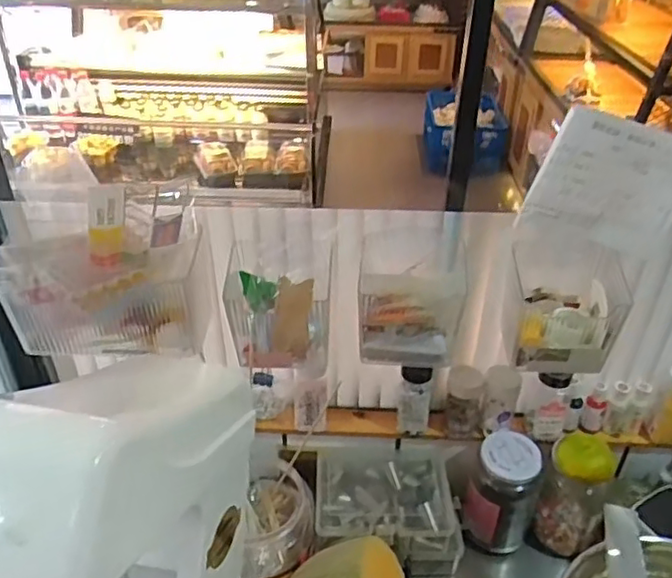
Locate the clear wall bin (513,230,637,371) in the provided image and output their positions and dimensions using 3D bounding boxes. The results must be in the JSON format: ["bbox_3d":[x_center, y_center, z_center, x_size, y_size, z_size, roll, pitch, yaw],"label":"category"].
[{"bbox_3d":[0.250,0.017,0.691,0.121,0.129,0.089,6,35,7],"label":"clear wall bin"}]

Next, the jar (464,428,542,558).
[{"bbox_3d":[0.215,0.270,0.813,0.075,0.168,0.075,1,35,-1],"label":"jar"}]

